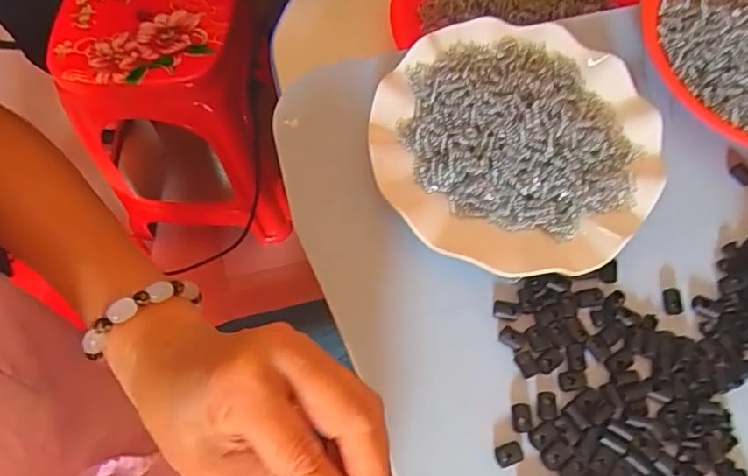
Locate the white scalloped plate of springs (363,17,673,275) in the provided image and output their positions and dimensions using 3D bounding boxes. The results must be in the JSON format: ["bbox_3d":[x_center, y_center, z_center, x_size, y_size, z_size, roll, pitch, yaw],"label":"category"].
[{"bbox_3d":[0.092,-0.063,0.360,0.177,0.030,0.179,40,73,18],"label":"white scalloped plate of springs"}]

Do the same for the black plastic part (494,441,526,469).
[{"bbox_3d":[0.074,0.118,0.301,0.014,0.005,0.011,-18,66,-6],"label":"black plastic part"}]

